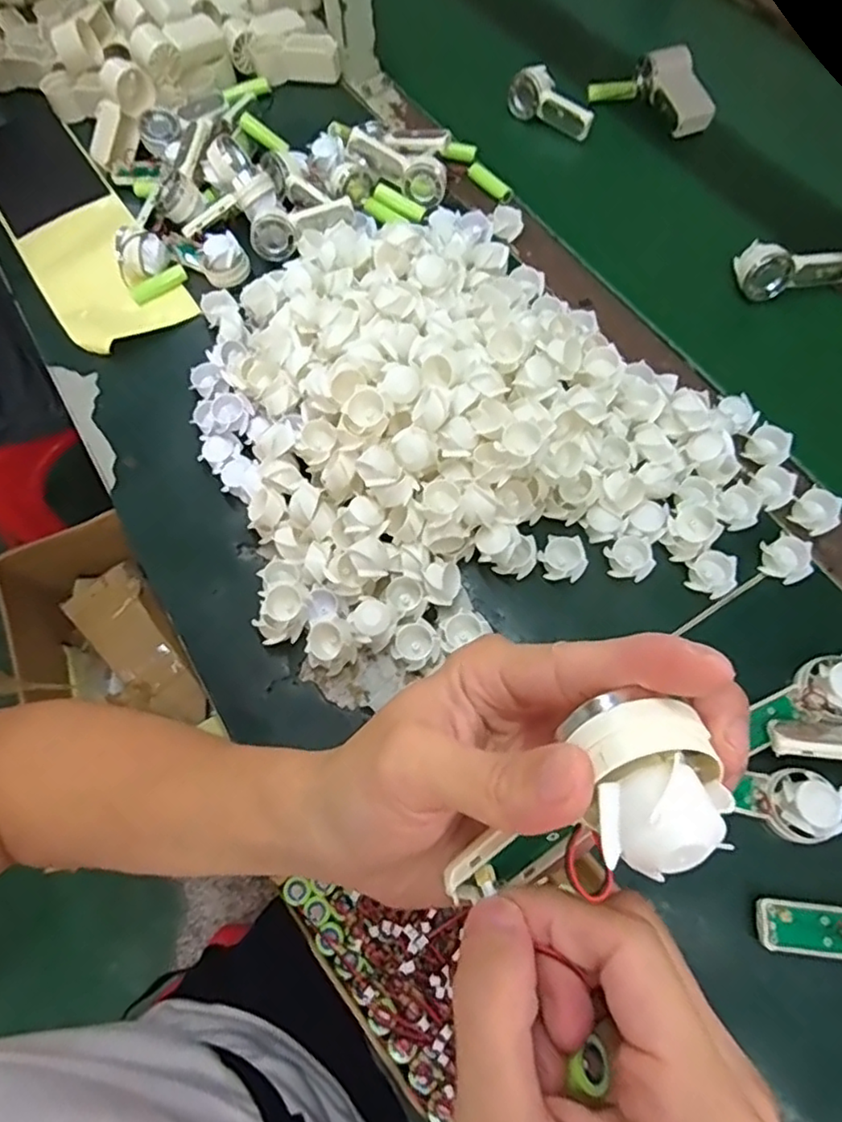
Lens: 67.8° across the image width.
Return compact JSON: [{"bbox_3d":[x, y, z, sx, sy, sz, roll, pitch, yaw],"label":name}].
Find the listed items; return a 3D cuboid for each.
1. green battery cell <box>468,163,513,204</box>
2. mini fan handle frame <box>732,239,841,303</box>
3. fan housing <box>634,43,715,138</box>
[{"bbox_3d":[0.066,-0.351,0.585,0.016,0.013,0.055,-35,69,-11],"label":"green battery cell"},{"bbox_3d":[0.311,-0.246,0.518,0.096,0.031,0.038,-11,66,-1],"label":"mini fan handle frame"},{"bbox_3d":[0.251,-0.464,0.618,0.047,0.031,0.091,-18,70,-5],"label":"fan housing"}]

